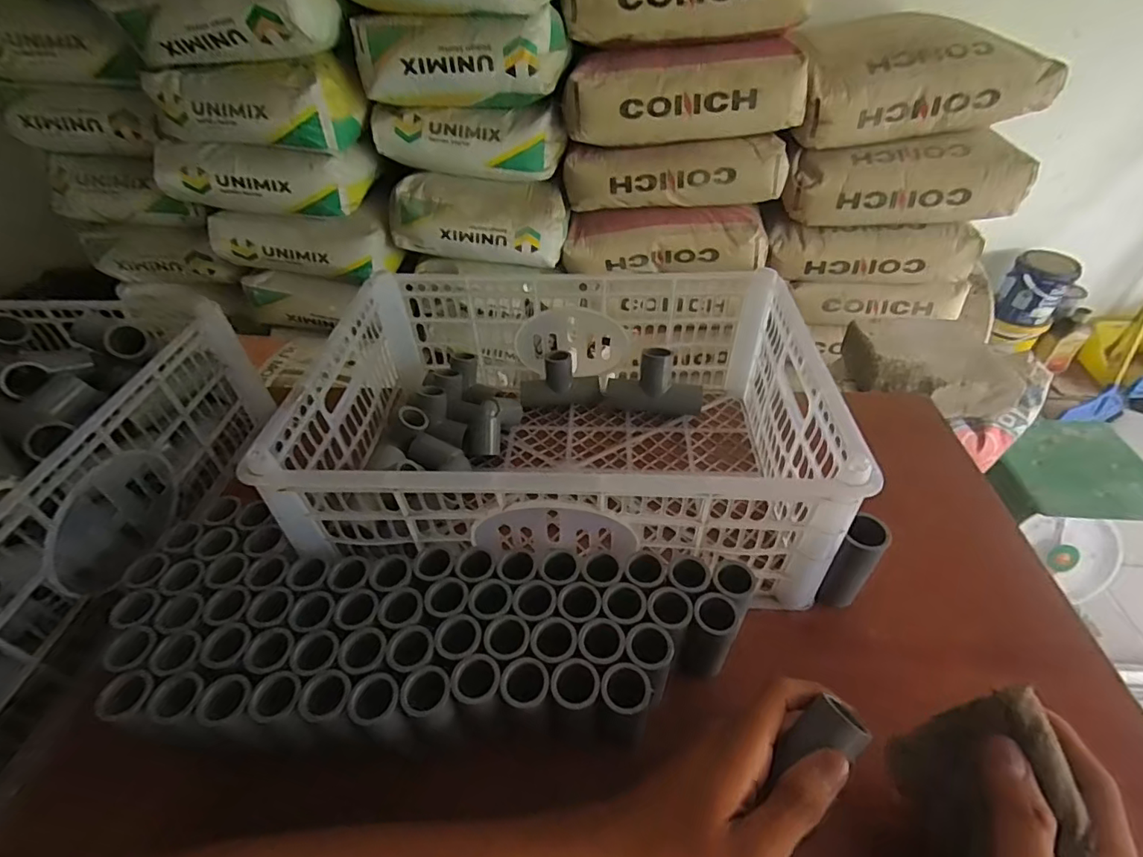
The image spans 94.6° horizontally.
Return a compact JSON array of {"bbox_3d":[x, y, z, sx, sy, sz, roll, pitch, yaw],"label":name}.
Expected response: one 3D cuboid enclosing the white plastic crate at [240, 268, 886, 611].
[{"bbox_3d":[-0.004,-0.012,0.468,0.385,0.142,0.276,0,44,3],"label":"white plastic crate"}]

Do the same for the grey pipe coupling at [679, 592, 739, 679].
[{"bbox_3d":[0.093,0.141,0.356,0.028,0.061,0.030,19,48,21],"label":"grey pipe coupling"}]

